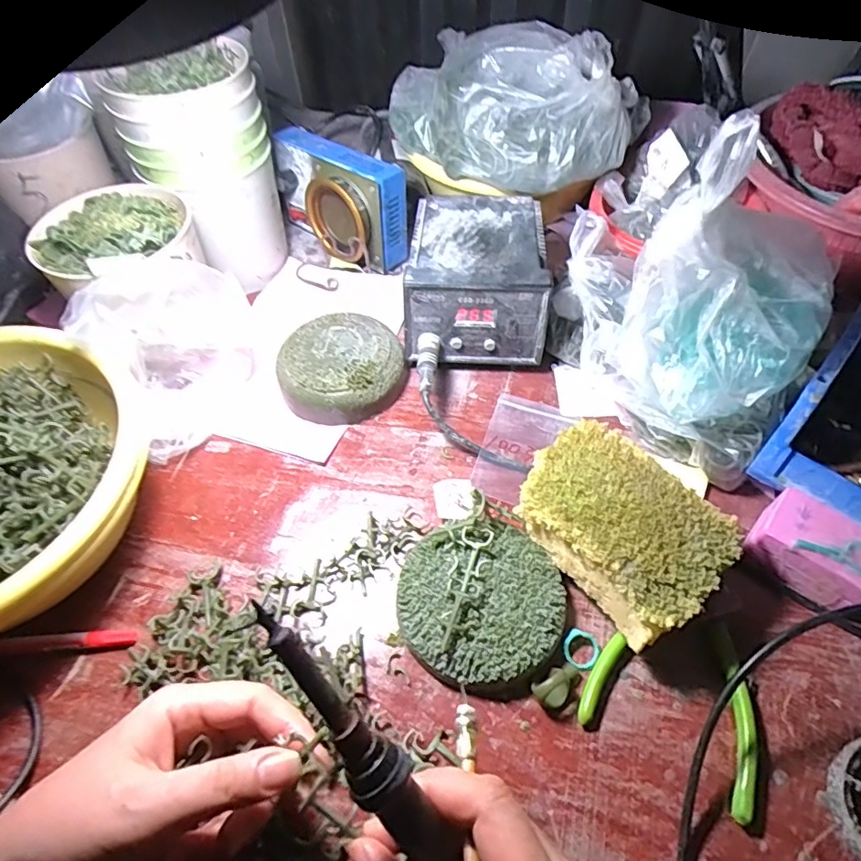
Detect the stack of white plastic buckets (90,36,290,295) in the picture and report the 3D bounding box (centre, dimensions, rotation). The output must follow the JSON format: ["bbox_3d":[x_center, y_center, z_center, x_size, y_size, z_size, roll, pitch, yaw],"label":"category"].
[{"bbox_3d":[-0.190,-0.224,0.479,0.099,0.173,0.109,35,62,24],"label":"stack of white plastic buckets"}]

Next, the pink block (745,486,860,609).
[{"bbox_3d":[0.252,0.077,0.355,0.072,0.041,0.052,33,61,23],"label":"pink block"}]

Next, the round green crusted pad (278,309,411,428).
[{"bbox_3d":[-0.077,-0.051,0.459,0.103,0.041,0.094,-1,53,1],"label":"round green crusted pad"}]

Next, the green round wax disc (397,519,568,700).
[{"bbox_3d":[0.032,0.110,0.342,0.101,0.030,0.100,-1,53,1],"label":"green round wax disc"}]

